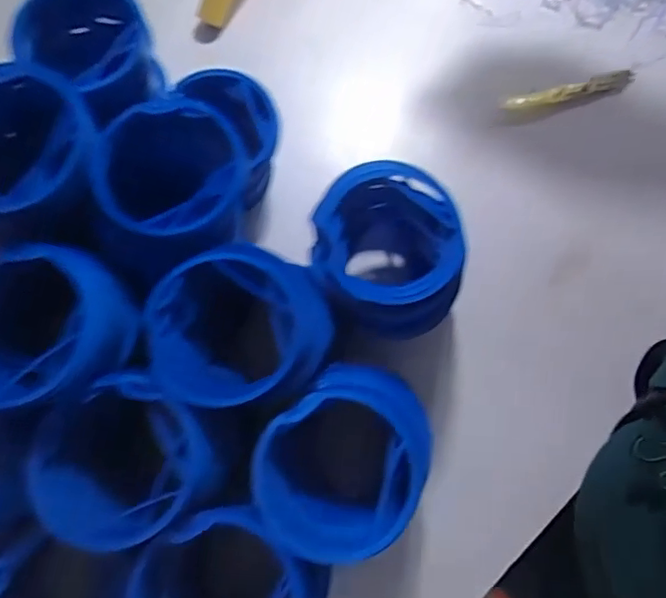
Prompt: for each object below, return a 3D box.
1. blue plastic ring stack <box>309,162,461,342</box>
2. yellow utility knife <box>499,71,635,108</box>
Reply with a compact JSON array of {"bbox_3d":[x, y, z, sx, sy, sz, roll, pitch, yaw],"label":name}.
[{"bbox_3d":[0.037,-0.025,0.441,0.103,0.112,0.109,1,74,-1],"label":"blue plastic ring stack"},{"bbox_3d":[0.217,-0.191,0.540,0.127,0.008,0.020,-12,75,-5],"label":"yellow utility knife"}]

